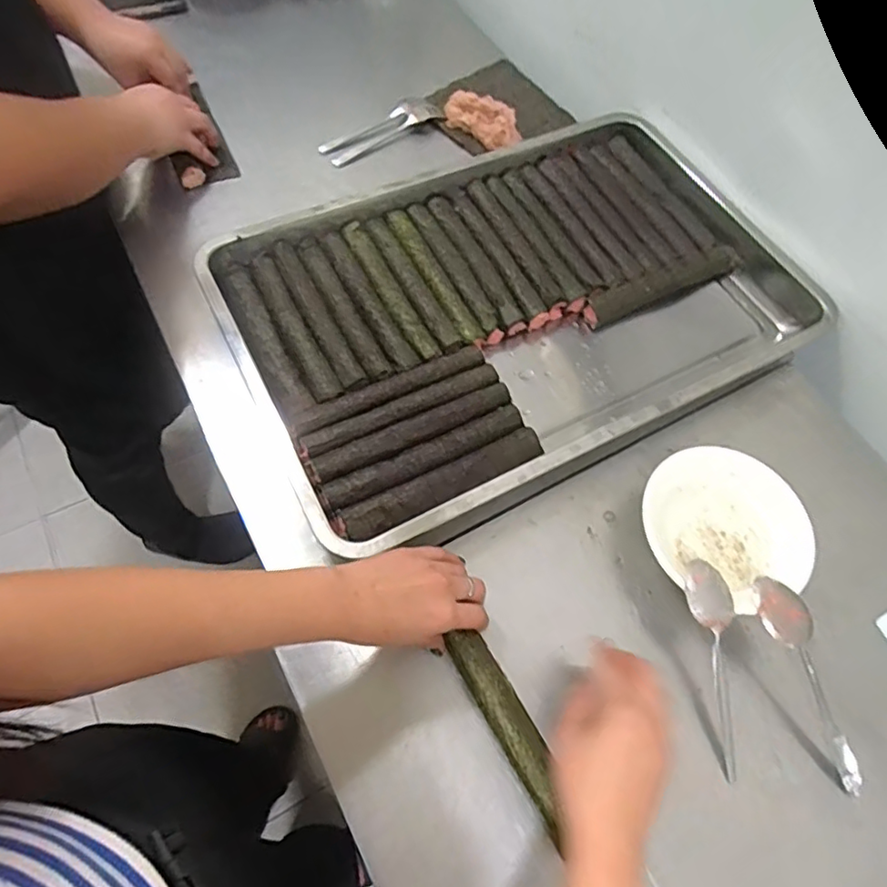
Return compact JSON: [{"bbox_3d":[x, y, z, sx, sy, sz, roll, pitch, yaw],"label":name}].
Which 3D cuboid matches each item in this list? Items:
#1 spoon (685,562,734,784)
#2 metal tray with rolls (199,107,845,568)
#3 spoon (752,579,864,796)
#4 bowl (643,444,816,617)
[{"bbox_3d":[0.221,0.179,0.475,0.034,0.022,0.165,-5,84,-6],"label":"spoon"},{"bbox_3d":[0.085,-0.157,0.646,0.603,0.052,0.392,-25,66,-16],"label":"metal tray with rolls"},{"bbox_3d":[0.302,0.193,0.483,0.039,0.025,0.169,-21,86,-14],"label":"spoon"},{"bbox_3d":[0.254,0.076,0.536,0.138,0.042,0.144,2,62,-3],"label":"bowl"}]

